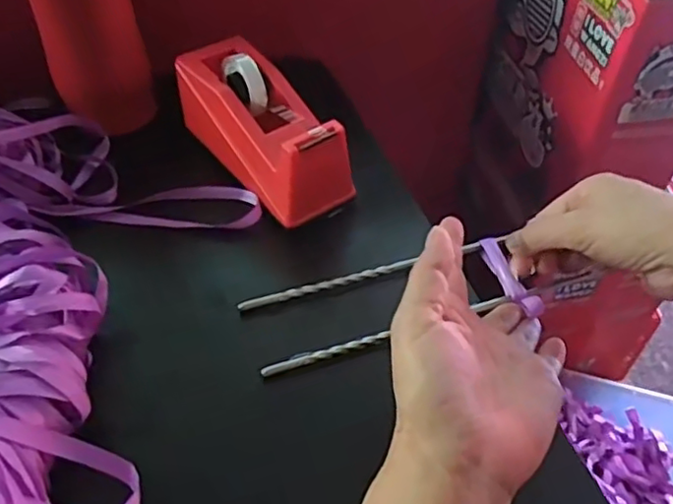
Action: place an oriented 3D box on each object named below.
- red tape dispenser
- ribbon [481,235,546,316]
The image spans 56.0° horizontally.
[{"bbox_3d":[-0.051,-0.091,0.451,0.062,0.060,0.152,-29,54,-25],"label":"red tape dispenser"},{"bbox_3d":[0.111,0.016,0.408,0.012,0.013,0.068,-13,44,-13],"label":"ribbon"}]

